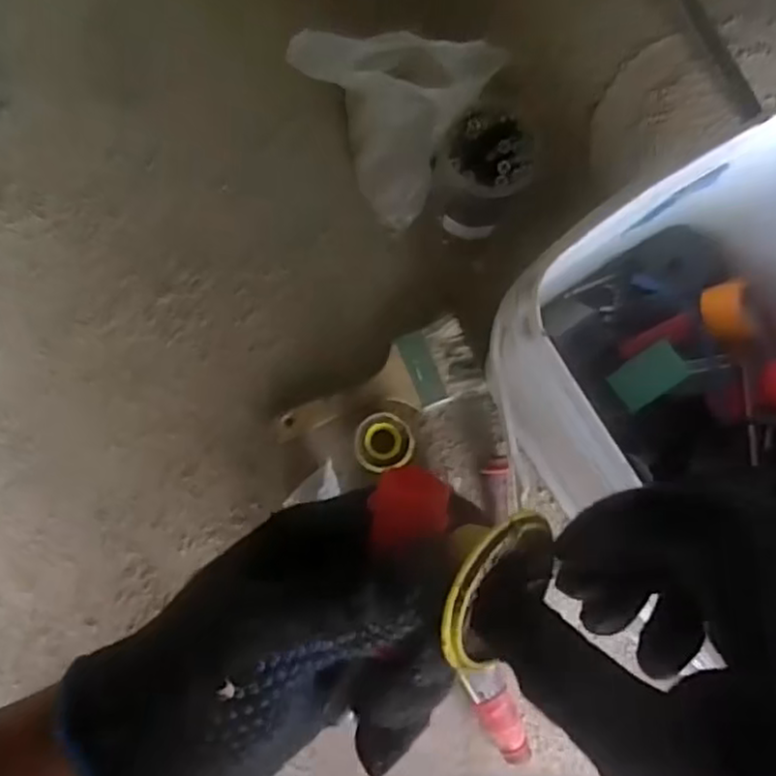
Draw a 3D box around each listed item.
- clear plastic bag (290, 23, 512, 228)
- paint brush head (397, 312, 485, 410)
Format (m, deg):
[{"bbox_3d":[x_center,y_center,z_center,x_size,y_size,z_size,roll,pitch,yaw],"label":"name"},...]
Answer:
[{"bbox_3d":[-0.006,-0.230,0.578,0.135,0.177,0.100,33,85,-2],"label":"clear plastic bag"},{"bbox_3d":[0.049,-0.025,0.651,0.062,0.012,0.072,-22,85,-5],"label":"paint brush head"}]

